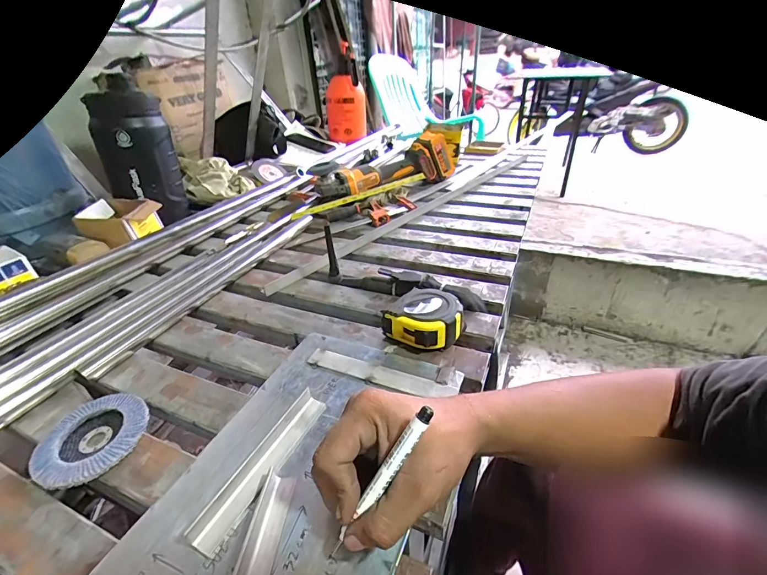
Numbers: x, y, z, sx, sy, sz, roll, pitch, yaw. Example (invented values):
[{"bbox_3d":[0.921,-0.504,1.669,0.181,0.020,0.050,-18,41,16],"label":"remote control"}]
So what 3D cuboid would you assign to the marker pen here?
[{"bbox_3d":[-0.005,0.137,0.251,0.012,0.127,0.009,24,11,-42],"label":"marker pen"}]

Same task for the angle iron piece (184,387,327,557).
[{"bbox_3d":[-0.103,0.152,0.324,0.023,0.015,0.150,13,37,24],"label":"angle iron piece"}]

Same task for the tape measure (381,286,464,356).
[{"bbox_3d":[0.053,0.038,0.457,0.090,0.047,0.078,17,38,28],"label":"tape measure"}]

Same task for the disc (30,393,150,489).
[{"bbox_3d":[-0.286,0.147,0.363,0.091,0.014,0.103,-12,34,-14],"label":"disc"}]

